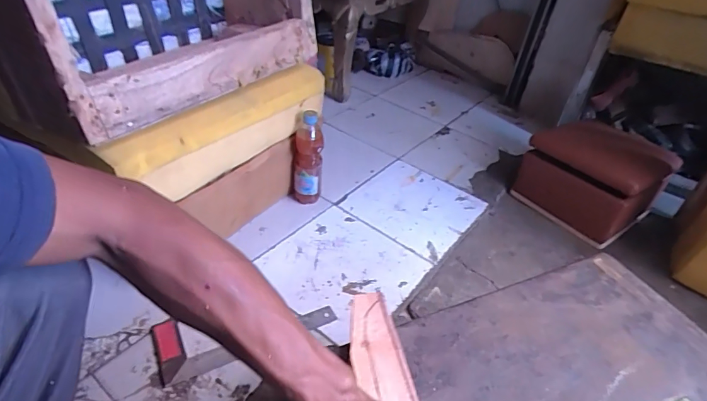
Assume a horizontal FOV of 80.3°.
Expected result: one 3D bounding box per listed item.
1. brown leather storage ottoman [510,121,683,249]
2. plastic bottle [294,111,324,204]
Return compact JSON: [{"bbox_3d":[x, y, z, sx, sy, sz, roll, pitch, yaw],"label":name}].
[{"bbox_3d":[0.636,-0.075,1.112,0.249,0.202,0.280,-19,46,-28],"label":"brown leather storage ottoman"},{"bbox_3d":[-0.107,-0.093,0.993,0.066,0.235,0.053,5,39,-2],"label":"plastic bottle"}]

